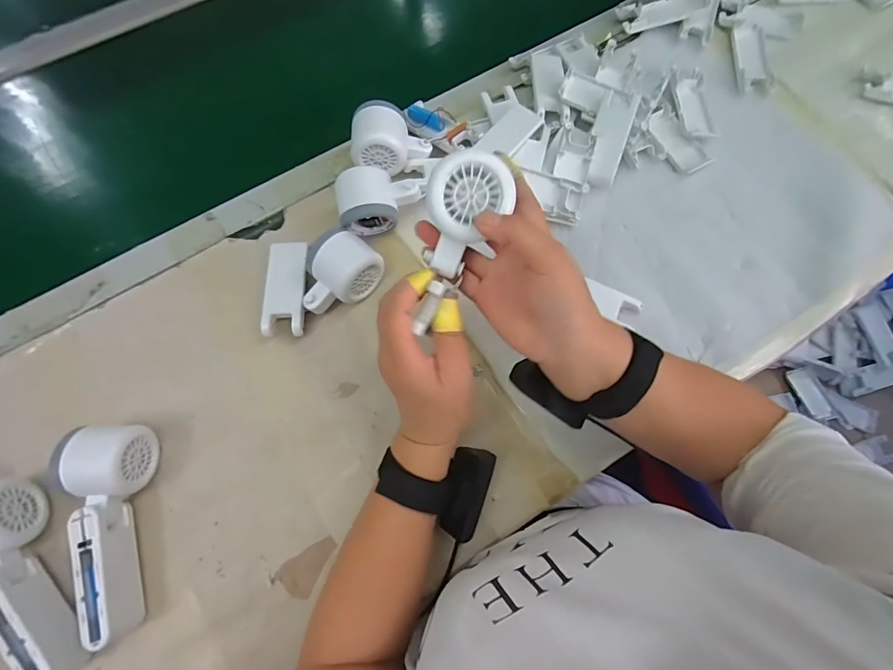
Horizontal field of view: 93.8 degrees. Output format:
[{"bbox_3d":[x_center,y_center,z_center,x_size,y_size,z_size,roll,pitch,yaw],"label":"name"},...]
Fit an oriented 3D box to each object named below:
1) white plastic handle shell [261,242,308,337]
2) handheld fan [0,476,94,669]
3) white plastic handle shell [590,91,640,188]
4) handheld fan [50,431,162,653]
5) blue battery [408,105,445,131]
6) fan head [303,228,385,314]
[{"bbox_3d":[-0.163,-0.048,0.430,0.041,0.016,0.099,0,74,-1],"label":"white plastic handle shell"},{"bbox_3d":[-0.351,0.199,0.335,0.047,0.053,0.164,-29,76,-9],"label":"handheld fan"},{"bbox_3d":[0.180,-0.217,0.457,0.035,0.018,0.102,14,92,3],"label":"white plastic handle shell"},{"bbox_3d":[-0.288,0.163,0.350,0.051,0.054,0.166,-5,74,-2],"label":"handheld fan"},{"bbox_3d":[-0.024,-0.247,0.480,0.049,0.015,0.016,37,77,9],"label":"blue battery"},{"bbox_3d":[-0.107,-0.060,0.414,0.082,0.052,0.059,-39,78,-11],"label":"fan head"}]

